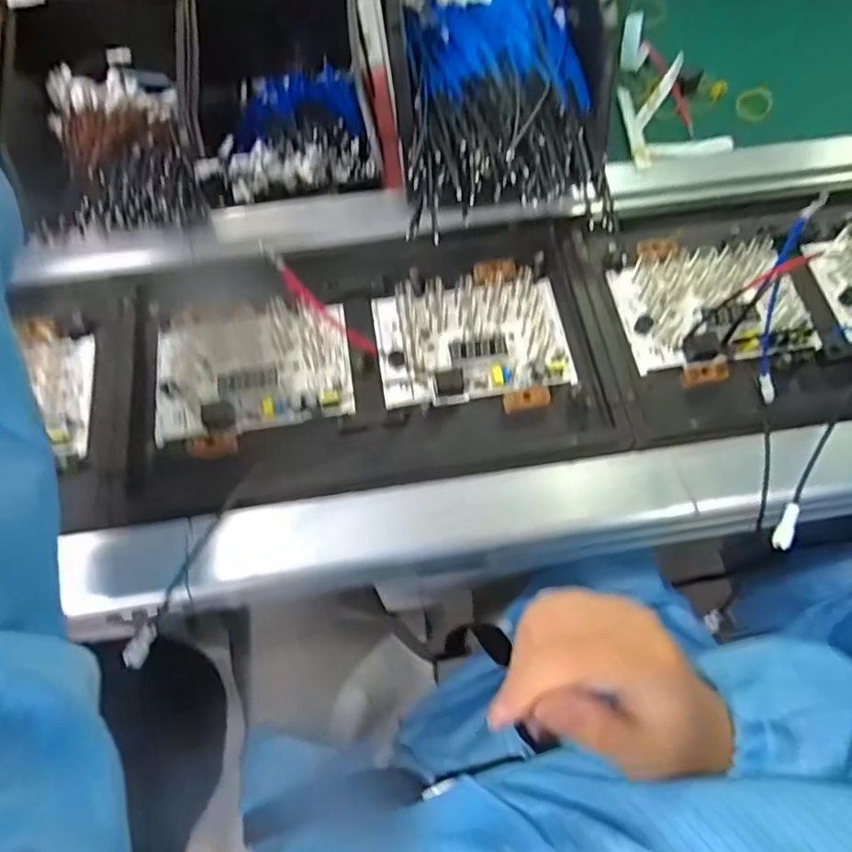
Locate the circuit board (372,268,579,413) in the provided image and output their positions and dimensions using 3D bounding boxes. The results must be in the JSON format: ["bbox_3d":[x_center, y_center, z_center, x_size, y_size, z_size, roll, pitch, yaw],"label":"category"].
[{"bbox_3d":[0.033,-0.065,0.428,0.136,0.019,0.092,-9,70,0],"label":"circuit board"}]

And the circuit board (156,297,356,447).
[{"bbox_3d":[-0.123,-0.045,0.424,0.134,0.020,0.097,-7,70,0],"label":"circuit board"}]

